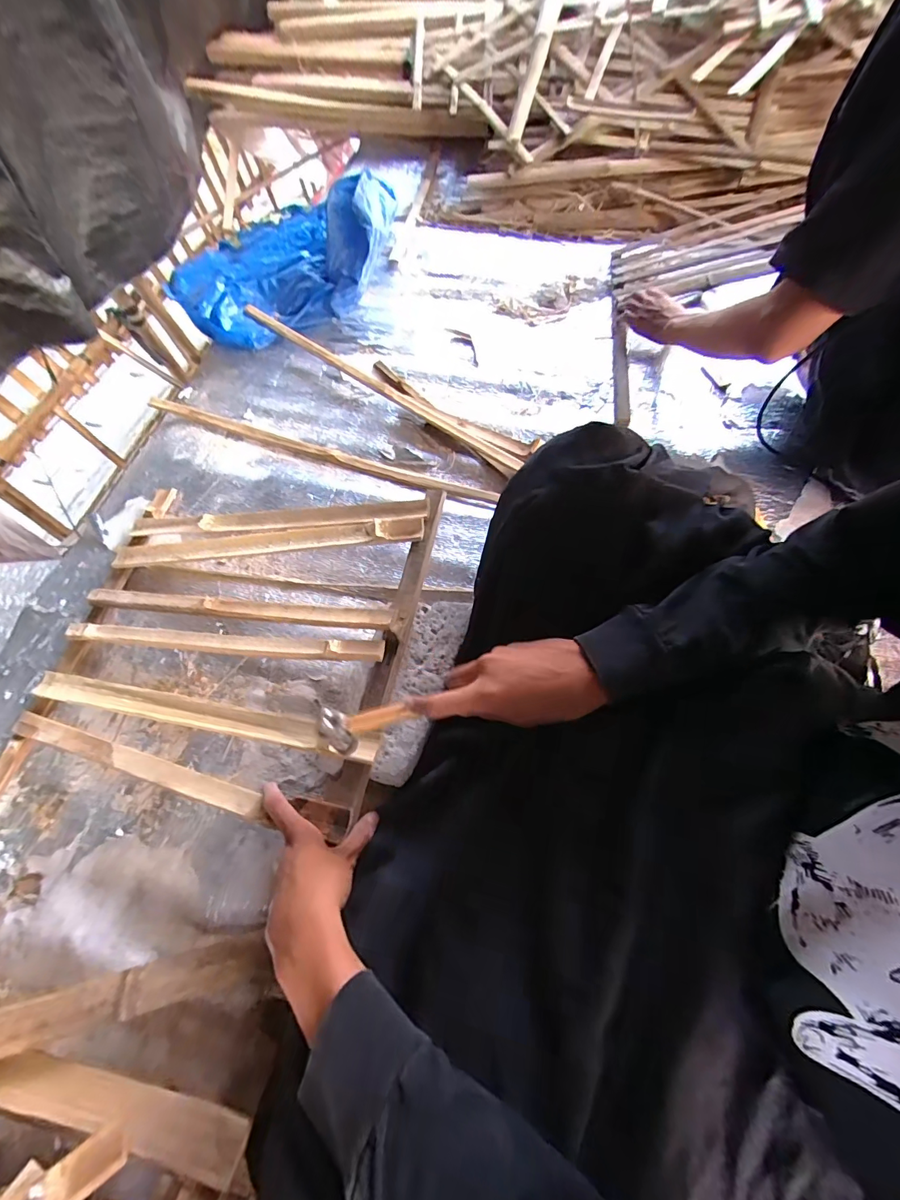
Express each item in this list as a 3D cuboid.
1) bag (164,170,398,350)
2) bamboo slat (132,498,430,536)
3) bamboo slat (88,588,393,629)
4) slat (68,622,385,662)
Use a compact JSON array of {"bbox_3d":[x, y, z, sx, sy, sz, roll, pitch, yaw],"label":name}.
[{"bbox_3d":[-0.369,-0.754,0.931,0.447,0.162,0.412,-32,67,-13],"label":"bag"},{"bbox_3d":[-0.273,-0.122,0.656,0.508,0.014,0.034,0,63,17],"label":"bamboo slat"},{"bbox_3d":[-0.303,0.009,0.590,0.498,0.011,0.026,4,63,19],"label":"bamboo slat"},{"bbox_3d":[-0.314,0.054,0.574,0.494,0.015,0.026,2,63,17],"label":"slat"}]

